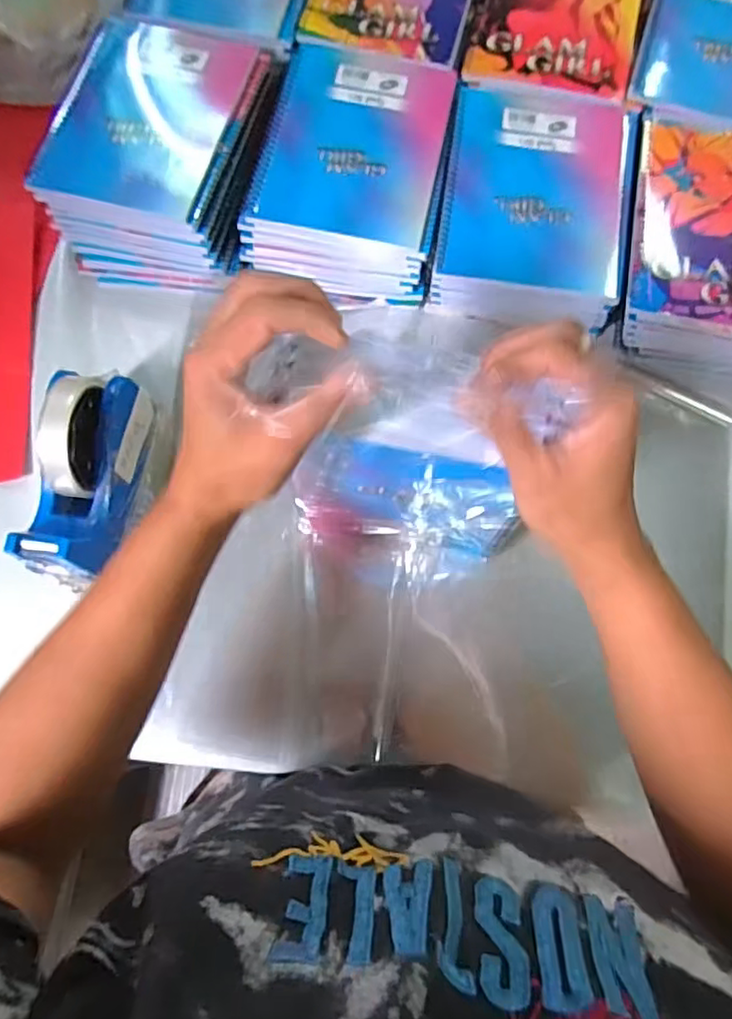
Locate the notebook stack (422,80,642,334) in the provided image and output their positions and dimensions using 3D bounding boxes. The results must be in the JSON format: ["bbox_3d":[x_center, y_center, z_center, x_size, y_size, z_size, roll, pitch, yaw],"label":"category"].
[{"bbox_3d":[0.147,-0.265,0.548,0.158,0.065,0.206,10,75,3],"label":"notebook stack"}]

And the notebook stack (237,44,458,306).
[{"bbox_3d":[-0.008,-0.305,0.561,0.161,0.071,0.207,13,75,3],"label":"notebook stack"}]

